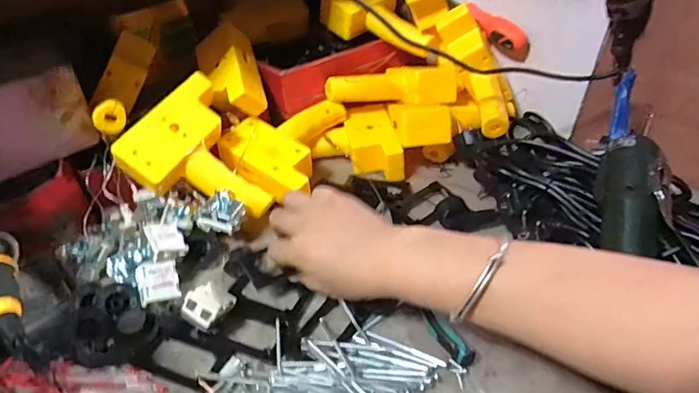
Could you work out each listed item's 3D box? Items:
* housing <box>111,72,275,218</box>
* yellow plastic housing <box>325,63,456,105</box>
[{"bbox_3d":[-0.151,-0.038,0.481,0.150,0.040,0.128,43,68,-7],"label":"housing"},{"bbox_3d":[0.053,-0.144,0.576,0.161,0.049,0.039,5,40,9],"label":"yellow plastic housing"}]

